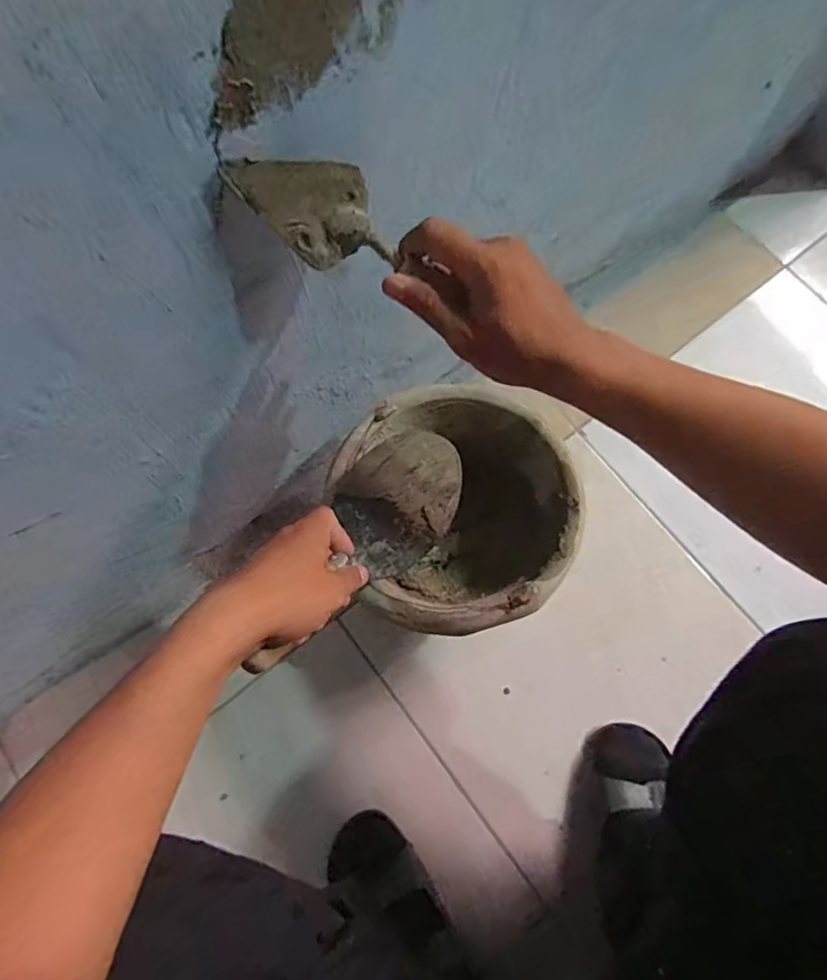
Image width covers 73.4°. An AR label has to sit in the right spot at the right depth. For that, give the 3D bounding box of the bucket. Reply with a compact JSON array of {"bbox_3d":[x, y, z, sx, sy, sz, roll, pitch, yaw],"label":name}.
[{"bbox_3d":[0.051,0.029,0.633,0.226,0.172,0.247,0,75,0],"label":"bucket"}]

